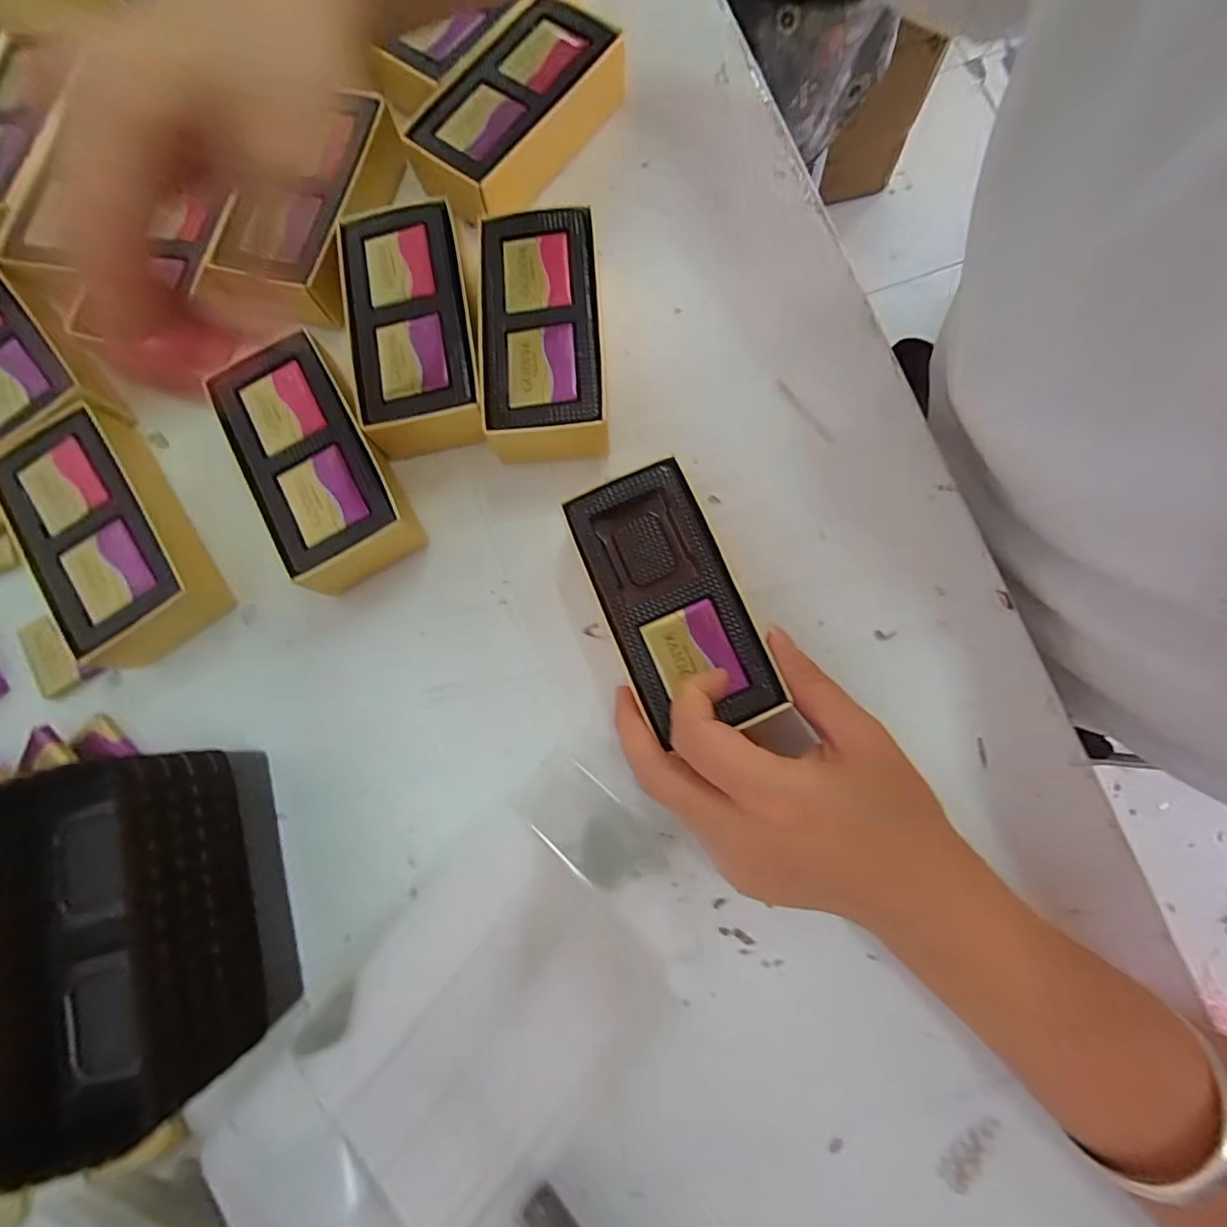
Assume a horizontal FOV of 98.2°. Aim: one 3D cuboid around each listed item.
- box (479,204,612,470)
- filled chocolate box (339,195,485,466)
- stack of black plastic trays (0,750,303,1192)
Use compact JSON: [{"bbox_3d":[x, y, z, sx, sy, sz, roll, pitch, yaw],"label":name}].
[{"bbox_3d":[-0.035,-0.132,0.257,0.056,0.029,0.117,-5,80,3],"label":"box"},{"bbox_3d":[-0.095,-0.136,0.262,0.063,0.029,0.124,-9,79,2],"label":"filled chocolate box"},{"bbox_3d":[-0.168,0.113,0.199,0.068,0.075,0.117,-17,79,0],"label":"stack of black plastic trays"}]

